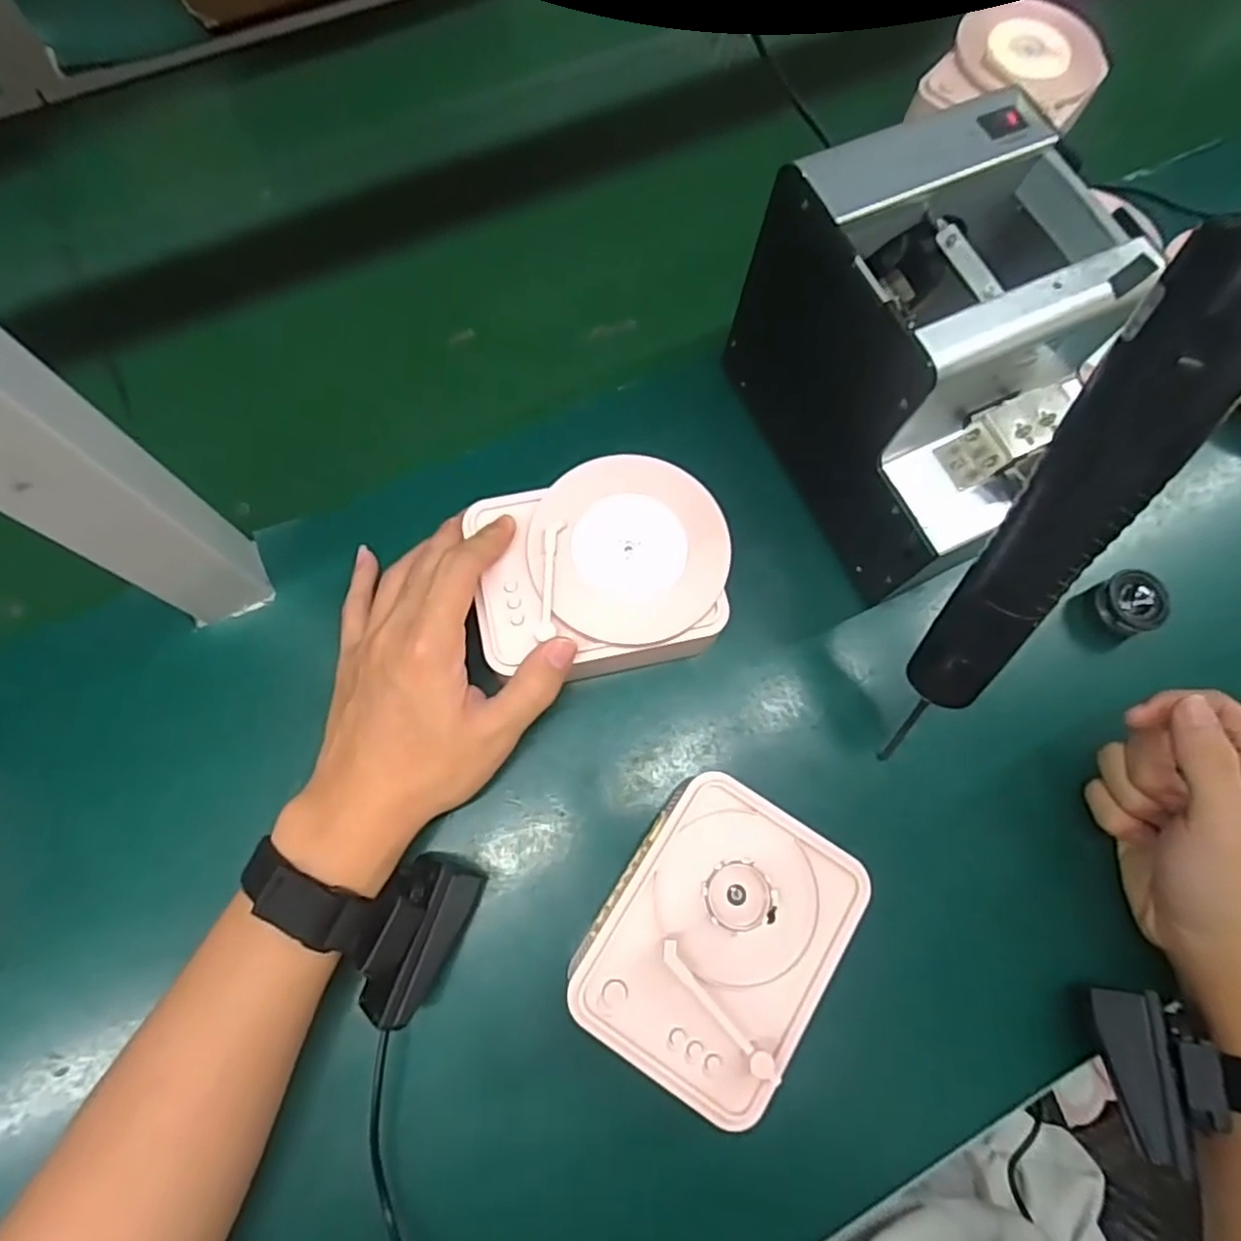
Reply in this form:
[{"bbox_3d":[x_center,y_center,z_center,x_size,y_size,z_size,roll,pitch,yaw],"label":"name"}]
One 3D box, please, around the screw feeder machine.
[{"bbox_3d":[0.163,-0.127,0.362,0.132,0.157,0.183,-23,75,-8],"label":"screw feeder machine"}]

